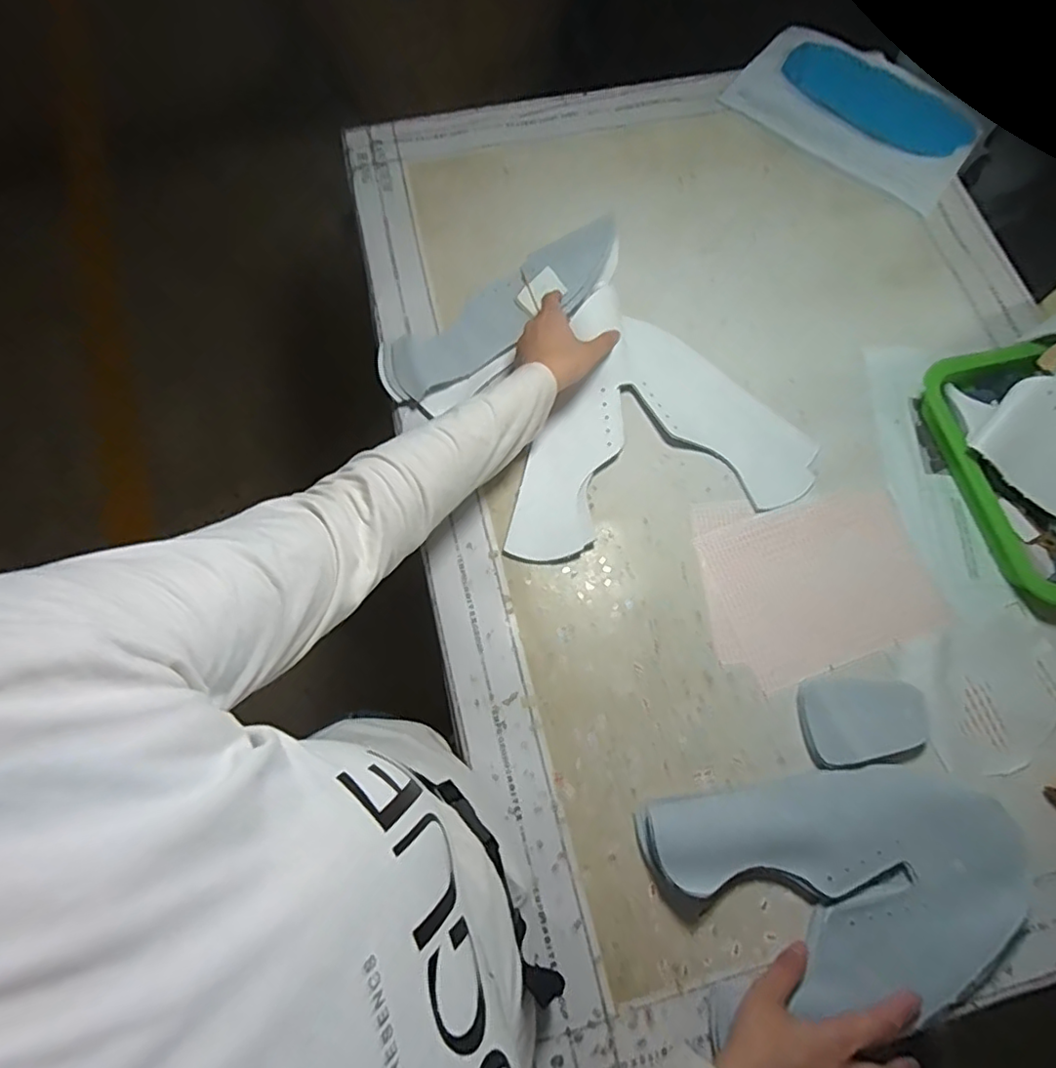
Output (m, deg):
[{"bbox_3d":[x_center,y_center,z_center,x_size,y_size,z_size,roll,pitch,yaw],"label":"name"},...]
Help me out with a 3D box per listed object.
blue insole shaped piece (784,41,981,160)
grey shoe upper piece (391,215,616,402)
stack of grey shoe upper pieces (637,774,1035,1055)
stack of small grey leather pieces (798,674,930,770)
[{"bbox_3d":[0.441,-0.552,0.759,0.241,0.010,0.095,40,84,11],"label":"blue insole shaped piece"},{"bbox_3d":[-0.018,-0.235,0.626,0.273,0.030,0.080,-39,75,-8],"label":"grey shoe upper piece"},{"bbox_3d":[0.248,0.279,0.465,0.291,0.032,0.161,-5,71,-2],"label":"stack of grey shoe upper pieces"},{"bbox_3d":[0.289,0.159,0.515,0.106,0.029,0.076,-5,71,-4],"label":"stack of small grey leather pieces"}]

